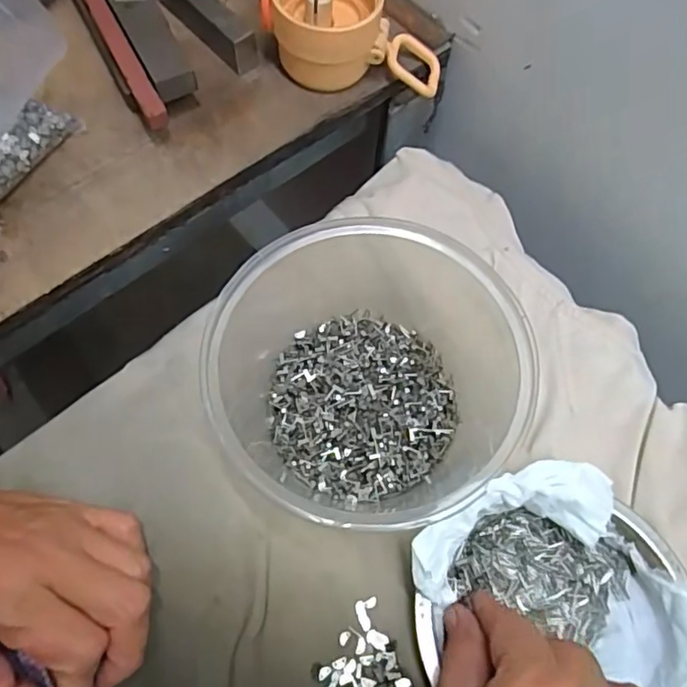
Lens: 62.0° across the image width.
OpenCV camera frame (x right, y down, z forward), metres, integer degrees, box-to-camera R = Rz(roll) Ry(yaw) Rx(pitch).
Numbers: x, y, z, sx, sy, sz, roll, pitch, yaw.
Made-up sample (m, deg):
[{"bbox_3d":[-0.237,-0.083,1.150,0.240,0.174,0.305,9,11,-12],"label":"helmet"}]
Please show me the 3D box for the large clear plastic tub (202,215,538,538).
[{"bbox_3d":[0.009,0.017,0.273,0.130,0.067,0.136,1,67,-2],"label":"large clear plastic tub"}]

